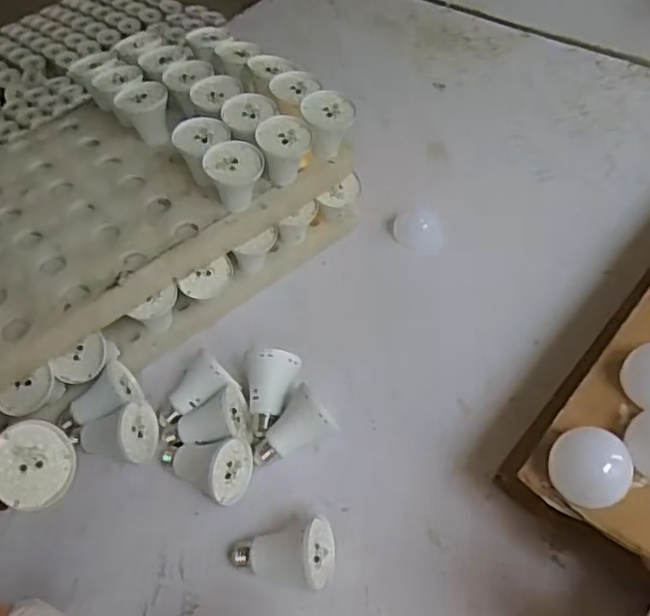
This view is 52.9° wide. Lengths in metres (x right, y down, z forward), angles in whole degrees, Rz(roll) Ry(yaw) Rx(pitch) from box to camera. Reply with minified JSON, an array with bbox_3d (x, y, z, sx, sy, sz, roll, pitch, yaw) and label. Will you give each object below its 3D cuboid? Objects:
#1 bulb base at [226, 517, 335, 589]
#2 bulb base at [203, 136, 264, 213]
[{"bbox_3d":[-0.041,0.228,0.595,0.098,0.055,0.059,-7,49,0],"label":"bulb base"},{"bbox_3d":[-0.101,-0.150,0.749,0.059,0.069,0.053,-1,49,6],"label":"bulb base"}]

